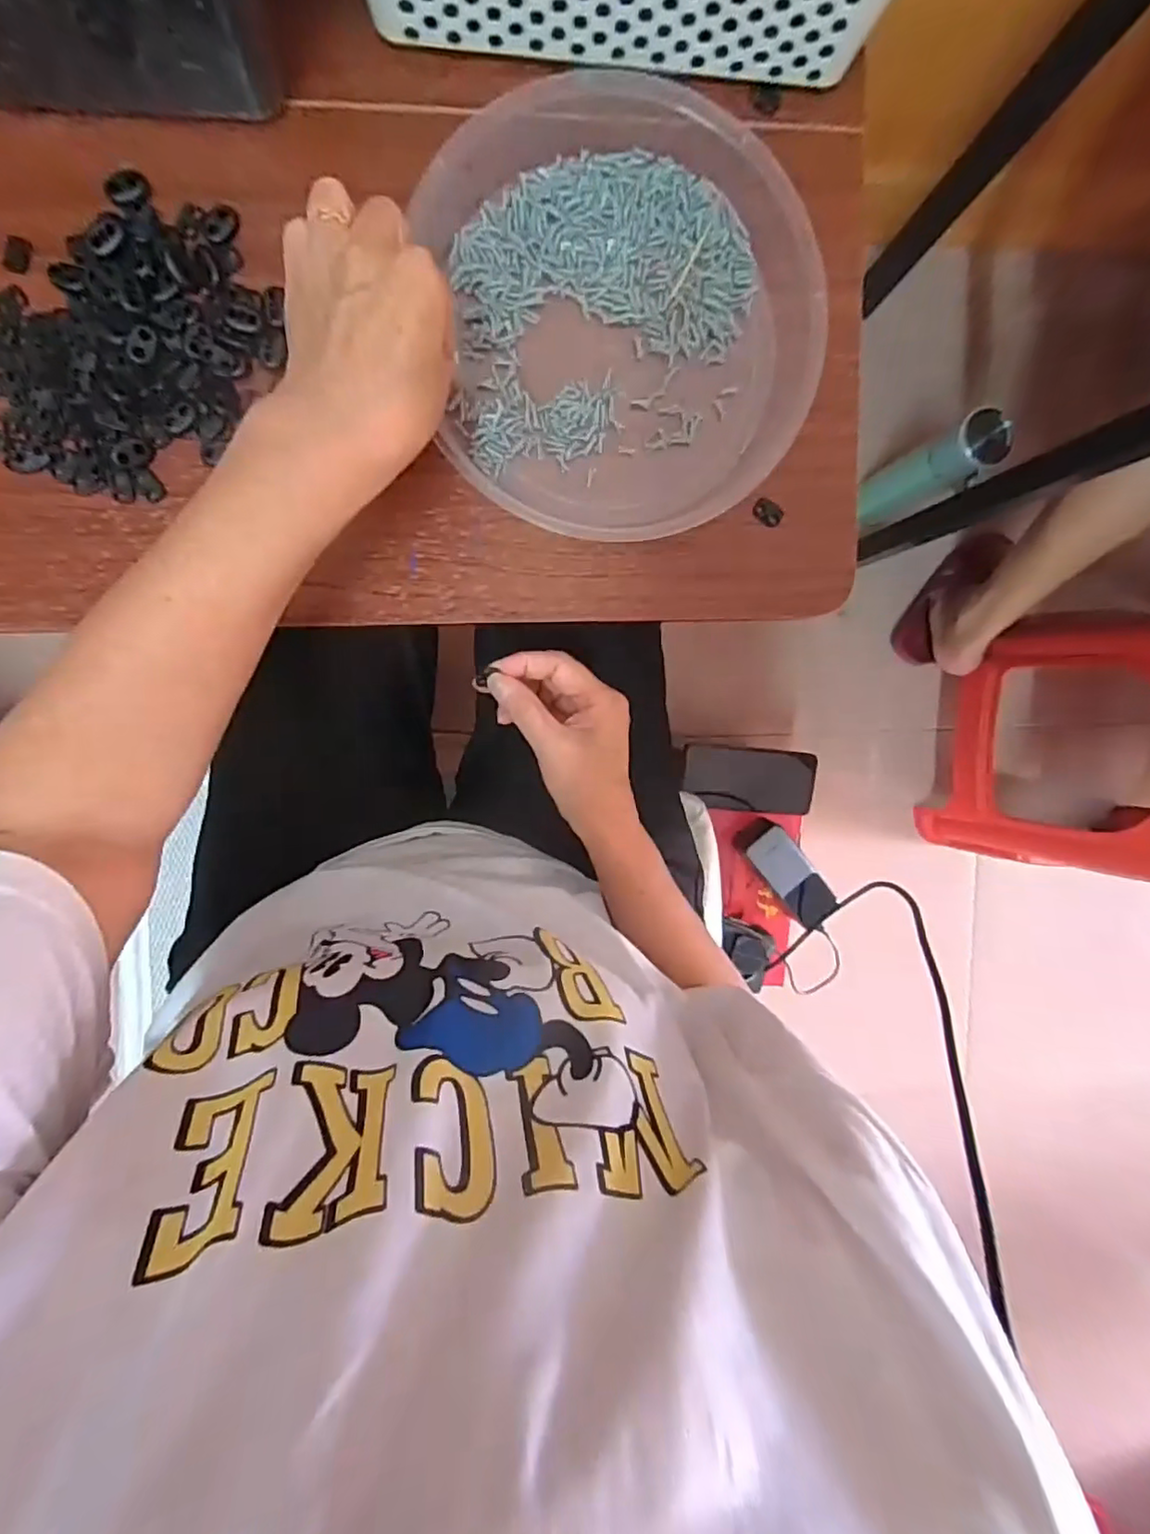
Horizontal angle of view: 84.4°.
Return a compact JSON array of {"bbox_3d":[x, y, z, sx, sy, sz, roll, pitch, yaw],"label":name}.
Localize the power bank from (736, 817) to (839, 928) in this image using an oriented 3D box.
[{"bbox_3d":[0.249,0.123,0.753,0.053,0.049,0.134,-39,99,0],"label":"power bank"}]

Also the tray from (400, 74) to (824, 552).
[{"bbox_3d":[0.029,-0.255,0.363,0.209,0.035,0.231,-6,97,-4],"label":"tray"}]

